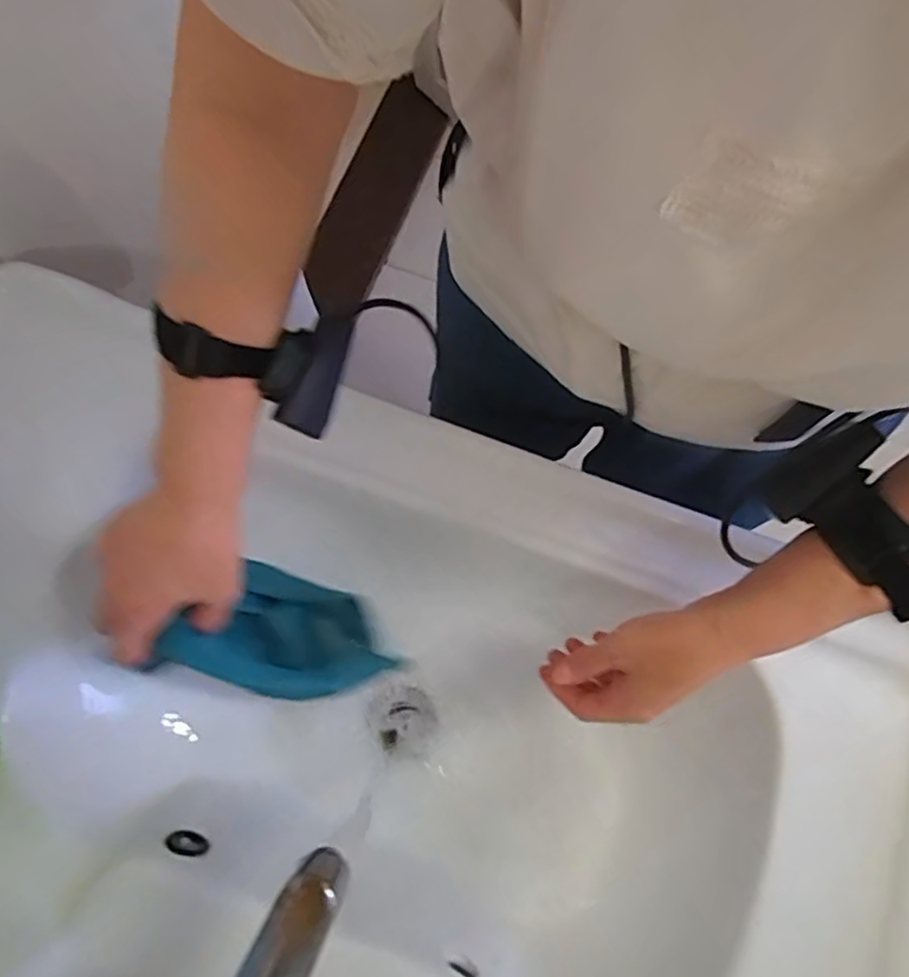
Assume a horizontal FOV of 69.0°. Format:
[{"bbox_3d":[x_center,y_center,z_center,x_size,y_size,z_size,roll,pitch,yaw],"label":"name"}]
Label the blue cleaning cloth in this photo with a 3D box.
[{"bbox_3d":[-0.127,0.107,0.496,0.034,0.199,0.095,-11,74,34],"label":"blue cleaning cloth"}]

